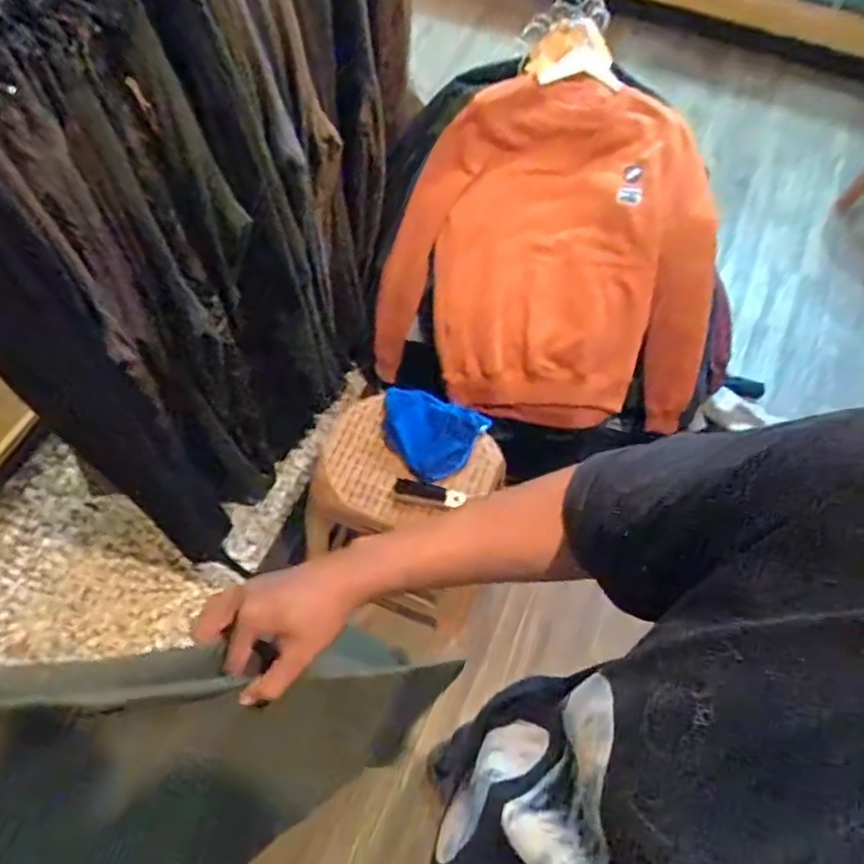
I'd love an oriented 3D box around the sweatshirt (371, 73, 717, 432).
[{"bbox_3d":[0.233,-0.326,1.375,0.704,0.475,0.525,-2,62,-4],"label":"sweatshirt"}]

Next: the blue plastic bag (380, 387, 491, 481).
[{"bbox_3d":[-0.007,0.004,1.217,0.185,0.033,0.148,19,63,7],"label":"blue plastic bag"}]

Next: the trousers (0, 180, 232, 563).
[{"bbox_3d":[-0.477,-0.038,0.941,0.213,0.953,0.031,6,56,11],"label":"trousers"}]

